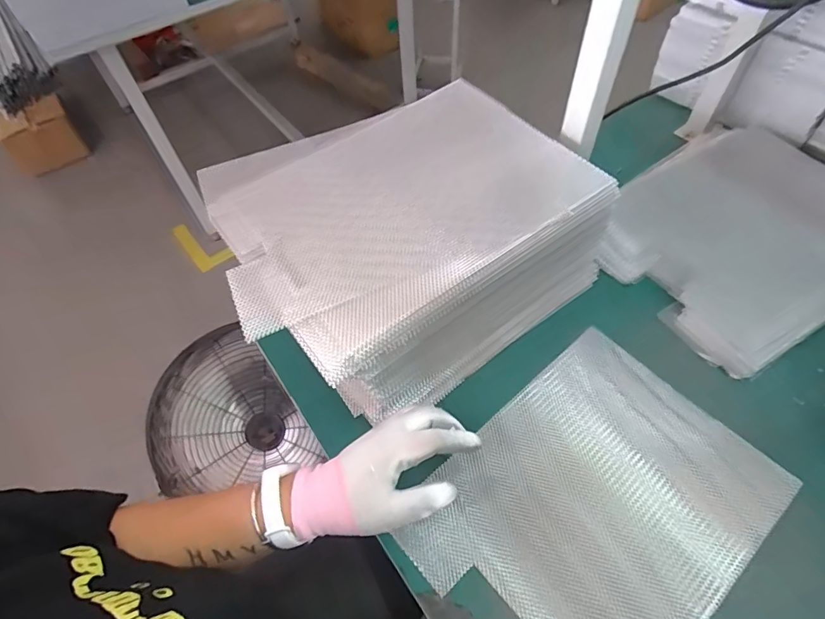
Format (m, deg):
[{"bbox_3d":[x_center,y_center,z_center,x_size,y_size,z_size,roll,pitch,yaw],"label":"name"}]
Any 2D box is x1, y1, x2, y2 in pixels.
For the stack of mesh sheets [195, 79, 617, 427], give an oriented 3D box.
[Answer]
[{"bbox_3d":[-0.003,-0.085,0.554,0.346,0.166,0.304,-33,59,-17],"label":"stack of mesh sheets"}]

